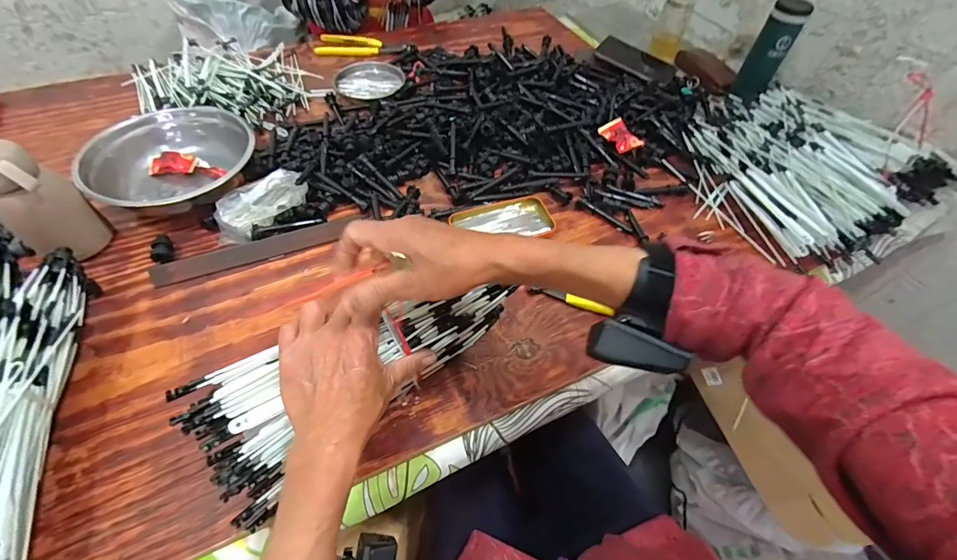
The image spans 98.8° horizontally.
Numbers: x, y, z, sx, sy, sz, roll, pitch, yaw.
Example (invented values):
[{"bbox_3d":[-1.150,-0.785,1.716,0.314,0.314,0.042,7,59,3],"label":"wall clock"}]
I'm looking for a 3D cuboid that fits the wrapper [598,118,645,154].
[{"bbox_3d":[0.239,-0.245,0.691,0.040,0.018,0.072,-22,58,-18],"label":"wrapper"}]

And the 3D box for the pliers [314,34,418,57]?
[{"bbox_3d":[-0.242,-0.510,0.896,0.220,0.023,0.083,6,54,2],"label":"pliers"}]

